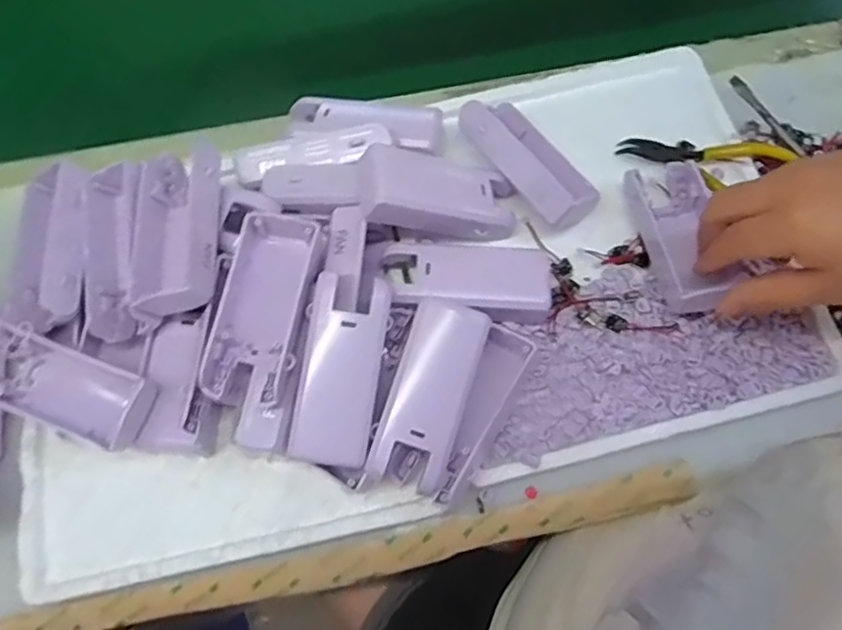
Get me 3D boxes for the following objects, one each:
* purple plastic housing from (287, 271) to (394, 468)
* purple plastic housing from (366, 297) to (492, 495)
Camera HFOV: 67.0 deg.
[{"bbox_3d":[-0.047,0.030,0.361,0.045,0.018,0.103,10,88,5],"label":"purple plastic housing"},{"bbox_3d":[0.006,0.044,0.362,0.043,0.018,0.103,17,71,8],"label":"purple plastic housing"}]

